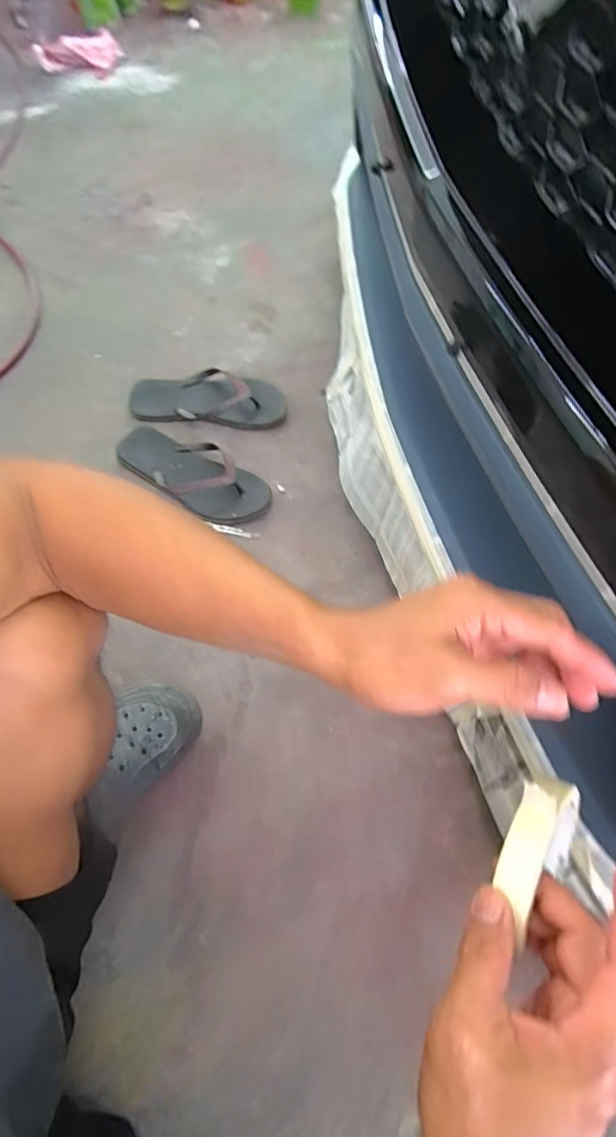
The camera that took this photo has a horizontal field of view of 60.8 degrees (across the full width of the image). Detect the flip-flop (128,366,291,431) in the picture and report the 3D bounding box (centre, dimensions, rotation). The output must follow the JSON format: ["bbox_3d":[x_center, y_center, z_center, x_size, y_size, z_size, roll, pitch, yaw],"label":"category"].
[{"bbox_3d":[-0.172,-0.295,0.901,0.272,0.038,0.106,6,65,4],"label":"flip-flop"}]

